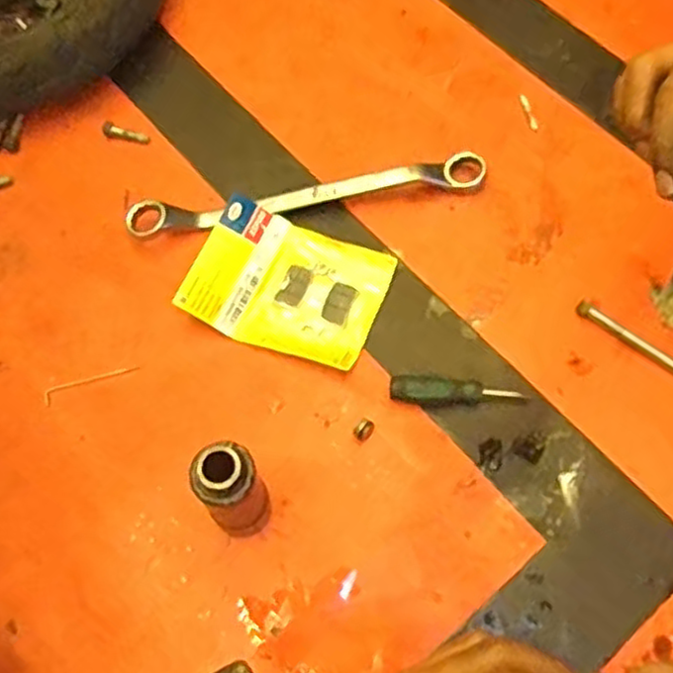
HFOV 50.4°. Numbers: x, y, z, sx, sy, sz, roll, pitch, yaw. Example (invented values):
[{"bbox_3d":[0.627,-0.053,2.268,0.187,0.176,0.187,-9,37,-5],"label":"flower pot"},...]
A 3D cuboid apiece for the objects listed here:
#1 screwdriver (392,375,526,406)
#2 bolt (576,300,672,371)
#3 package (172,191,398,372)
[{"bbox_3d":[0.115,0.056,0.695,0.124,0.024,0.024,6,65,2],"label":"screwdriver"},{"bbox_3d":[0.329,0.023,0.713,0.197,0.017,0.018,35,70,15],"label":"bolt"},{"bbox_3d":[-0.050,-0.056,0.752,0.196,0.033,0.145,19,67,8],"label":"package"}]

